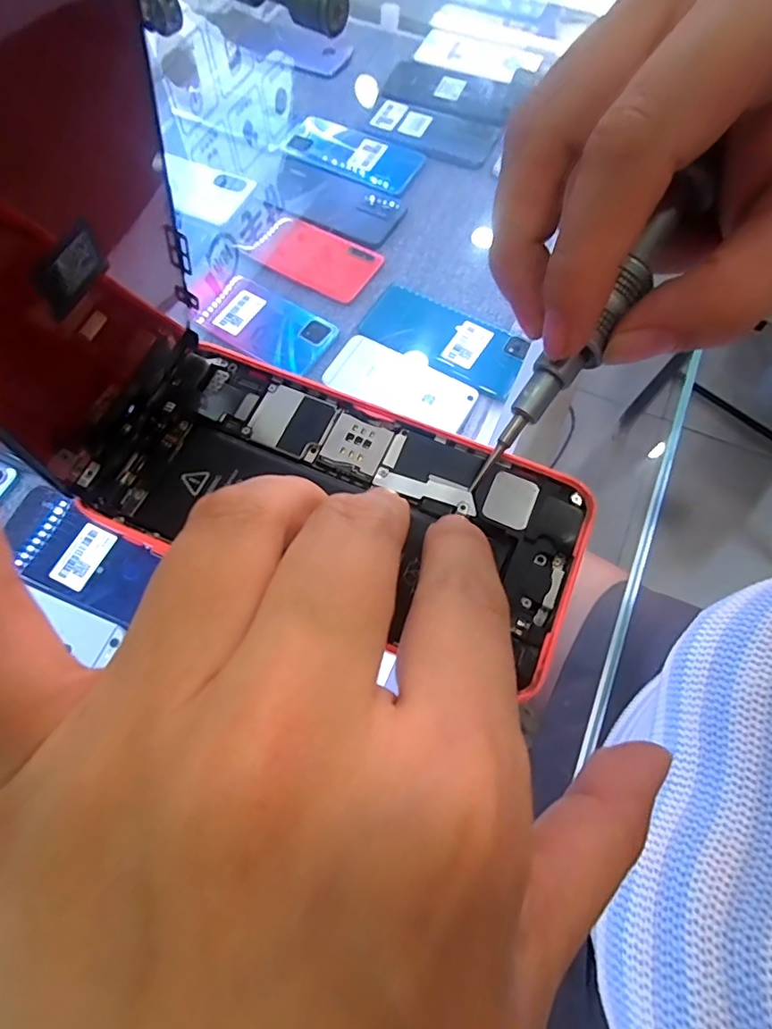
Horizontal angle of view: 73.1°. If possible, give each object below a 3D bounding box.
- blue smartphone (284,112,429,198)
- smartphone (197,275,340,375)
[{"bbox_3d":[-0.047,-0.427,0.608,0.182,0.004,0.082,29,71,11],"label":"blue smartphone"},{"bbox_3d":[-0.117,-0.186,0.508,0.131,0.005,0.073,30,71,12],"label":"smartphone"}]

